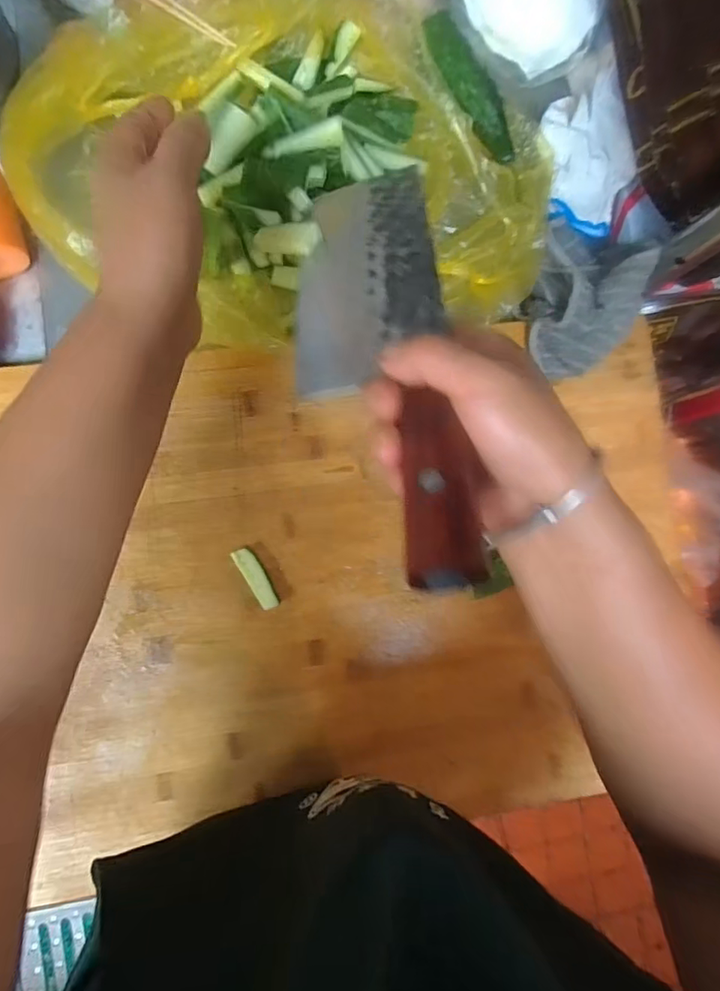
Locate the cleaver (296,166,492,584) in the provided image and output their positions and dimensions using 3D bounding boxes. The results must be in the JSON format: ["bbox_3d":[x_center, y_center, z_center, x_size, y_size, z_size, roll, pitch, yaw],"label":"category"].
[{"bbox_3d":[0.010,-0.091,0.285,0.087,0.040,0.305,-4,53,-6],"label":"cleaver"}]

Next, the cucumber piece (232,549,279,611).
[{"bbox_3d":[-0.080,0.064,0.402,0.015,0.010,0.052,-30,90,-7],"label":"cucumber piece"}]

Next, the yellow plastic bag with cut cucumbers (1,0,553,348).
[{"bbox_3d":[-0.037,-0.256,0.397,0.382,0.079,0.270,-8,88,-6],"label":"yellow plastic bag with cut cucumbers"}]

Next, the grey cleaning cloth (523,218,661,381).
[{"bbox_3d":[0.193,-0.162,0.428,0.098,0.044,0.144,20,85,-5],"label":"grey cleaning cloth"}]

